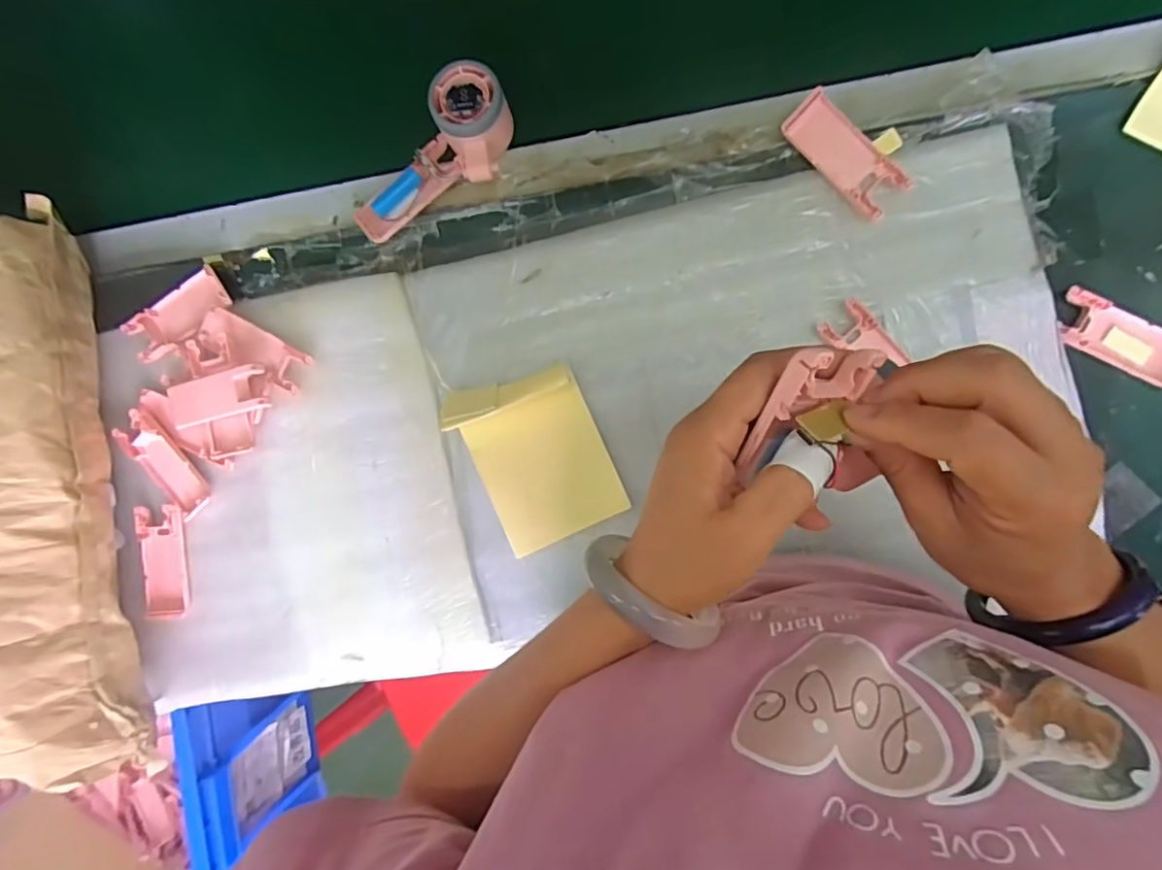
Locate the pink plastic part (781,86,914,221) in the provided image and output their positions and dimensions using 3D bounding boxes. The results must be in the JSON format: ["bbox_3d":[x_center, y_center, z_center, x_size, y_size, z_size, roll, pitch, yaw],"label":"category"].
[{"bbox_3d":[0.208,-0.220,0.461,0.102,0.018,0.039,45,96,3],"label":"pink plastic part"}]

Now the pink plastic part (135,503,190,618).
[{"bbox_3d":[-0.388,0.118,0.543,0.041,0.011,0.104,-3,92,6],"label":"pink plastic part"}]

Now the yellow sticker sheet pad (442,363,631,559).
[{"bbox_3d":[-0.038,0.017,0.497,0.110,0.022,0.147,-24,89,6],"label":"yellow sticker sheet pad"}]

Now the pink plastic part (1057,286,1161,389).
[{"bbox_3d":[0.428,-0.075,0.461,0.108,0.008,0.040,27,94,4],"label":"pink plastic part"}]

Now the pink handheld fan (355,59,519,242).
[{"bbox_3d":[-0.117,-0.221,0.487,0.074,0.046,0.157,41,95,3],"label":"pink handheld fan"}]

